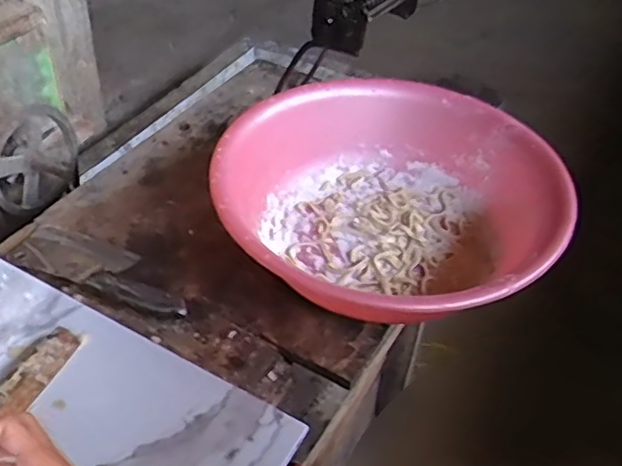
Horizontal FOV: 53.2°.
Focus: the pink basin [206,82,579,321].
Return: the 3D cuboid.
[{"bbox_3d":[0.092,-0.035,0.766,0.389,0.124,0.405,3,41,-3],"label":"pink basin"}]

